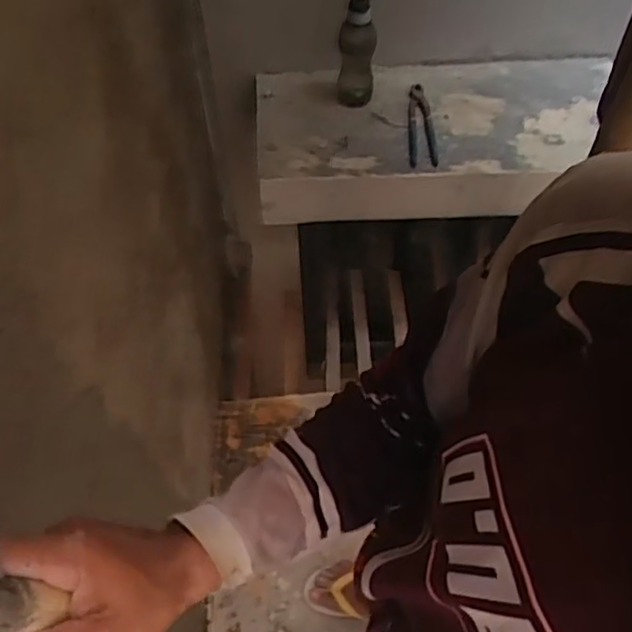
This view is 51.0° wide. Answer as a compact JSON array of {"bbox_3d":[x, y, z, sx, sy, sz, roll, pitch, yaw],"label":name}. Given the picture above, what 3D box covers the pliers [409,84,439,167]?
[{"bbox_3d":[0.211,-0.390,1.345,0.055,0.013,0.197,-2,69,0],"label":"pliers"}]

